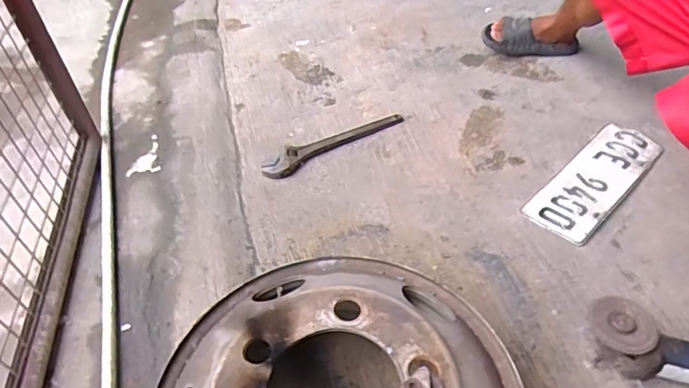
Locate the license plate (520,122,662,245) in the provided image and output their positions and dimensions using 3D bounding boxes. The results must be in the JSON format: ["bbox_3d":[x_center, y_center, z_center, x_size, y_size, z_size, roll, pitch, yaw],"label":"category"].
[{"bbox_3d":[0.541,-0.035,1.060,0.378,0.012,0.137,-37,51,-26],"label":"license plate"}]

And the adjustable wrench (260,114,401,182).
[{"bbox_3d":[-0.024,-0.133,1.203,0.381,0.030,0.072,-27,48,-21],"label":"adjustable wrench"}]

